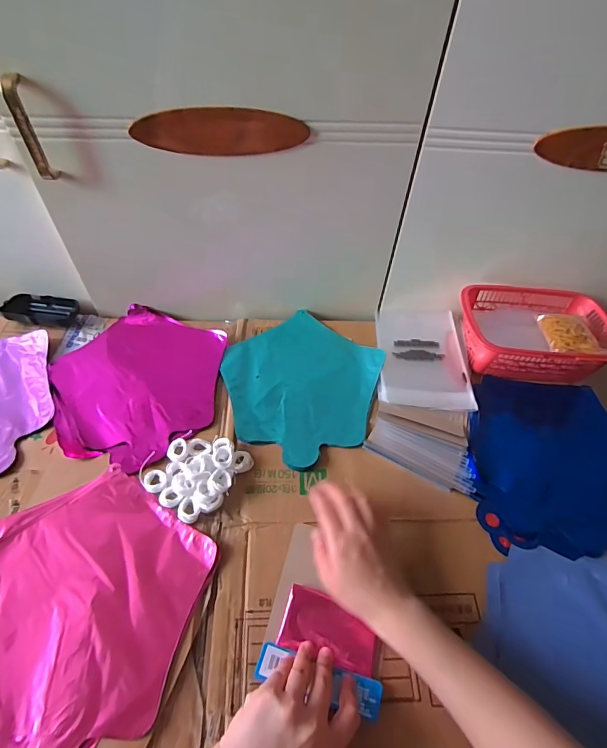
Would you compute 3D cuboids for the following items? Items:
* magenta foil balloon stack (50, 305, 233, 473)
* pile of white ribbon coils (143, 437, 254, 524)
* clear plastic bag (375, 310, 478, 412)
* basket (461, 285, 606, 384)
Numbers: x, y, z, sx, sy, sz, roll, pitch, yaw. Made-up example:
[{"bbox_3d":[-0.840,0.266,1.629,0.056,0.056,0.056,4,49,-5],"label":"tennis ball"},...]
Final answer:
[{"bbox_3d":[-0.229,0.007,0.566,0.223,0.011,0.240,12,53,6],"label":"magenta foil balloon stack"},{"bbox_3d":[-0.125,0.111,0.481,0.094,0.019,0.100,28,56,18],"label":"pile of white ribbon coils"},{"bbox_3d":[0.177,-0.038,0.618,0.128,0.010,0.204,5,52,1],"label":"clear plastic bag"},{"bbox_3d":[0.336,-0.061,0.611,0.210,0.068,0.142,4,52,0],"label":"basket"}]

